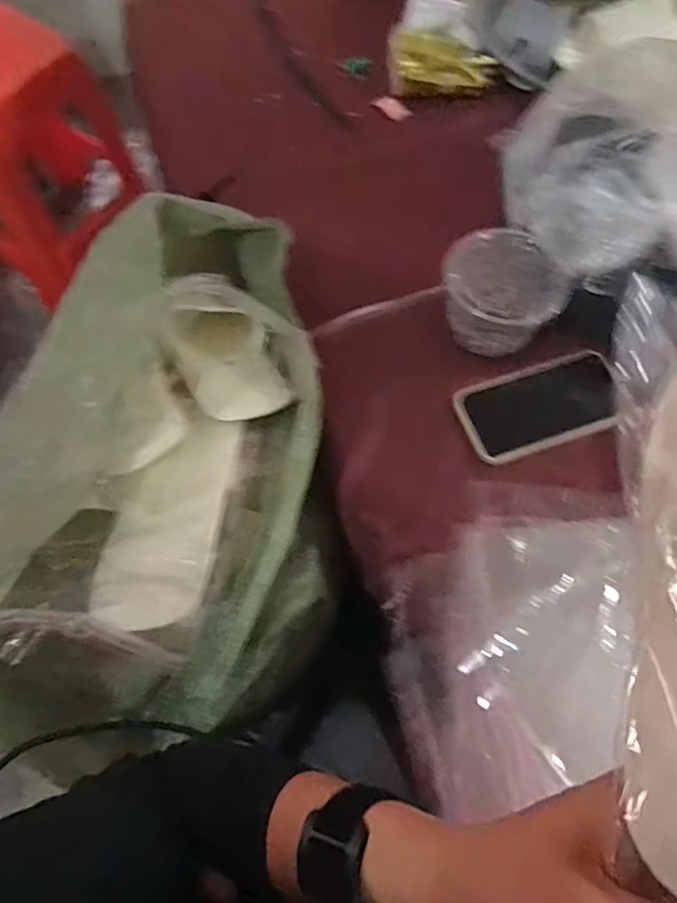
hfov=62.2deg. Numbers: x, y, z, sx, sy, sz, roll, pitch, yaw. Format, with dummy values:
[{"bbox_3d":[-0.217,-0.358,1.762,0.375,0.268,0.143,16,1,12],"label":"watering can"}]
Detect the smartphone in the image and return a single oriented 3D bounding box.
[{"bbox_3d":[0.185,-0.044,0.529,0.138,0.014,0.080,-22,77,19],"label":"smartphone"}]

